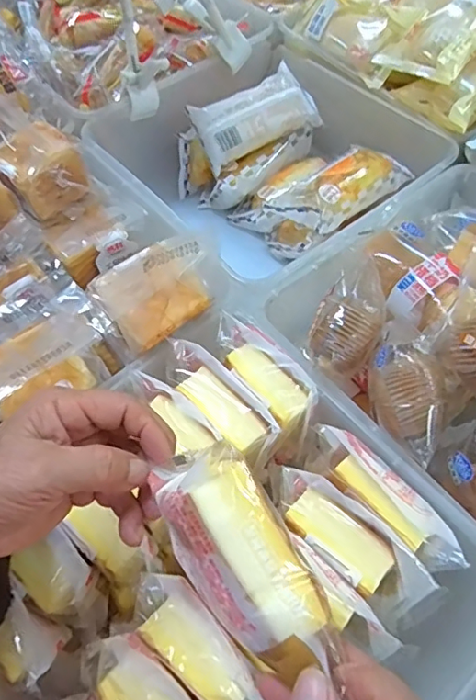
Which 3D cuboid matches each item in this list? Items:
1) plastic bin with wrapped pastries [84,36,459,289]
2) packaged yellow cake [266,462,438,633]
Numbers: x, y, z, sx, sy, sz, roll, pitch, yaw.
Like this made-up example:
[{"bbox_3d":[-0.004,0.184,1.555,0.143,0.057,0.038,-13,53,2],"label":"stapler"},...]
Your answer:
[{"bbox_3d":[0.045,-0.188,0.576,0.293,0.136,0.283,-38,66,-19],"label":"plastic bin with wrapped pastries"},{"bbox_3d":[0.068,0.119,0.338,0.040,0.034,0.116,-40,66,-19],"label":"packaged yellow cake"}]

